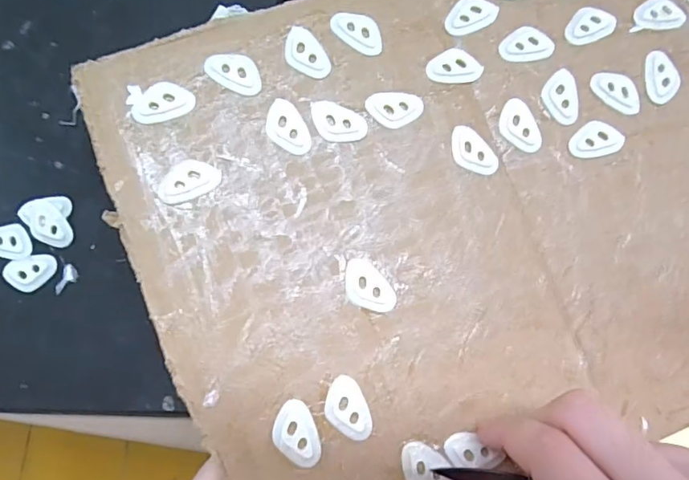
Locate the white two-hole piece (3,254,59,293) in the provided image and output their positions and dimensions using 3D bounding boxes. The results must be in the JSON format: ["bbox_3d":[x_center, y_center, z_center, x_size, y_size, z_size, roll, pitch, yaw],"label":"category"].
[{"bbox_3d":[-0.154,0.016,0.255,0.025,0.004,0.017,-16,80,2],"label":"white two-hole piece"}]

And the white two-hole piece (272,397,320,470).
[{"bbox_3d":[-0.019,0.078,0.208,0.017,0.004,0.026,-24,80,0],"label":"white two-hole piece"}]

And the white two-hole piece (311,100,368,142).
[{"bbox_3d":[-0.003,-0.052,0.231,0.026,0.004,0.016,21,83,7],"label":"white two-hole piece"}]

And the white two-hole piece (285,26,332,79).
[{"bbox_3d":[-0.018,-0.084,0.234,0.016,0.004,0.026,-37,80,-2],"label":"white two-hole piece"}]

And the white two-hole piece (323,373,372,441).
[{"bbox_3d":[0.002,0.069,0.213,0.016,0.004,0.026,-33,80,-1],"label":"white two-hole piece"}]

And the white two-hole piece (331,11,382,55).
[{"bbox_3d":[0.007,-0.096,0.237,0.026,0.004,0.016,35,85,9],"label":"white two-hole piece"}]

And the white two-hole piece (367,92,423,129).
[{"bbox_3d":[0.023,-0.059,0.235,0.025,0.004,0.016,-1,81,4],"label":"white two-hole piece"}]

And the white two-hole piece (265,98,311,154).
[{"bbox_3d":[-0.026,-0.049,0.228,0.016,0.004,0.026,-32,80,-1],"label":"white two-hole piece"}]

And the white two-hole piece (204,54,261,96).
[{"bbox_3d":[-0.048,-0.074,0.229,0.025,0.004,0.016,20,83,7],"label":"white two-hole piece"}]

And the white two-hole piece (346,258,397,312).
[{"bbox_3d":[0.010,0.021,0.222,0.026,0.004,0.017,42,86,9],"label":"white two-hole piece"}]

